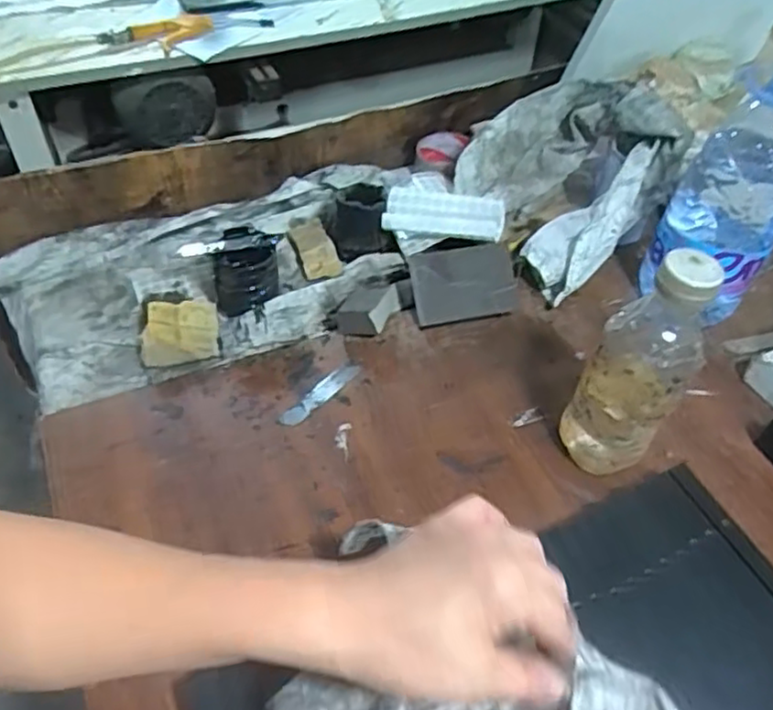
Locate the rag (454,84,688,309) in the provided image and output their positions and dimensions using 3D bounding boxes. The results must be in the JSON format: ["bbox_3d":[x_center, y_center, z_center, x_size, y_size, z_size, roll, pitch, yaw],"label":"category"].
[{"bbox_3d":[0.194,-0.193,0.748,0.174,0.150,0.195,-27,57,-23],"label":"rag"}]

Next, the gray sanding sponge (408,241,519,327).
[{"bbox_3d":[0.077,-0.071,0.691,0.102,0.070,0.021,-11,17,-8],"label":"gray sanding sponge"}]

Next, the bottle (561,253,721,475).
[{"bbox_3d":[0.190,0.012,0.528,0.073,0.213,0.064,26,53,17],"label":"bottle"}]

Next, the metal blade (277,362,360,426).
[{"bbox_3d":[-0.060,0.036,0.634,0.019,0.005,0.093,35,57,23],"label":"metal blade"}]

